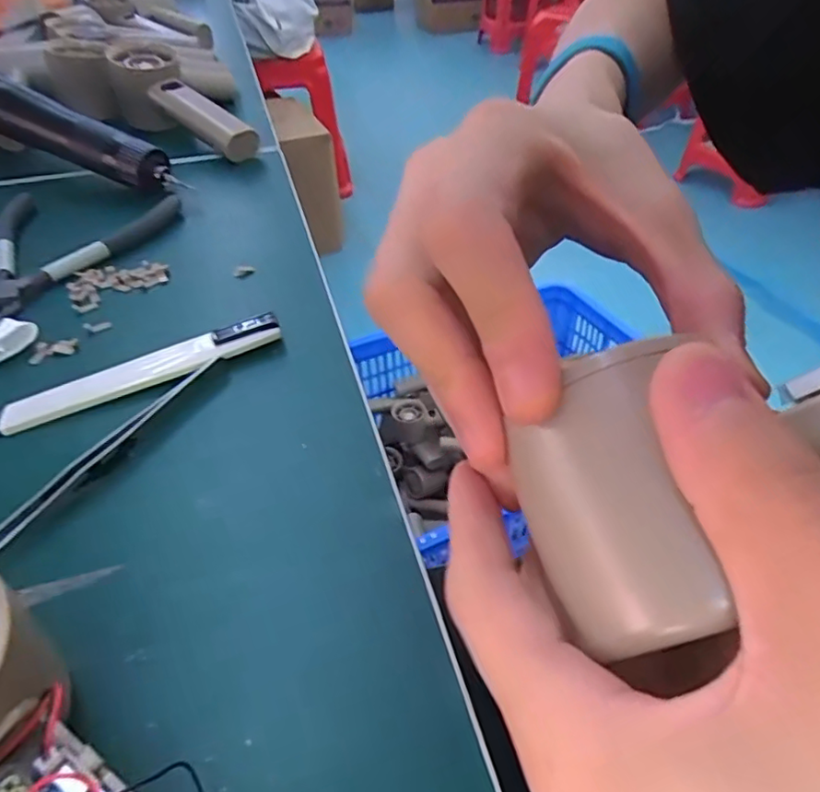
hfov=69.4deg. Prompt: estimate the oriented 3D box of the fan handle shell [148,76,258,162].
[{"bbox_3d":[-0.171,-0.233,0.493,0.103,0.027,0.031,38,50,16],"label":"fan handle shell"}]

